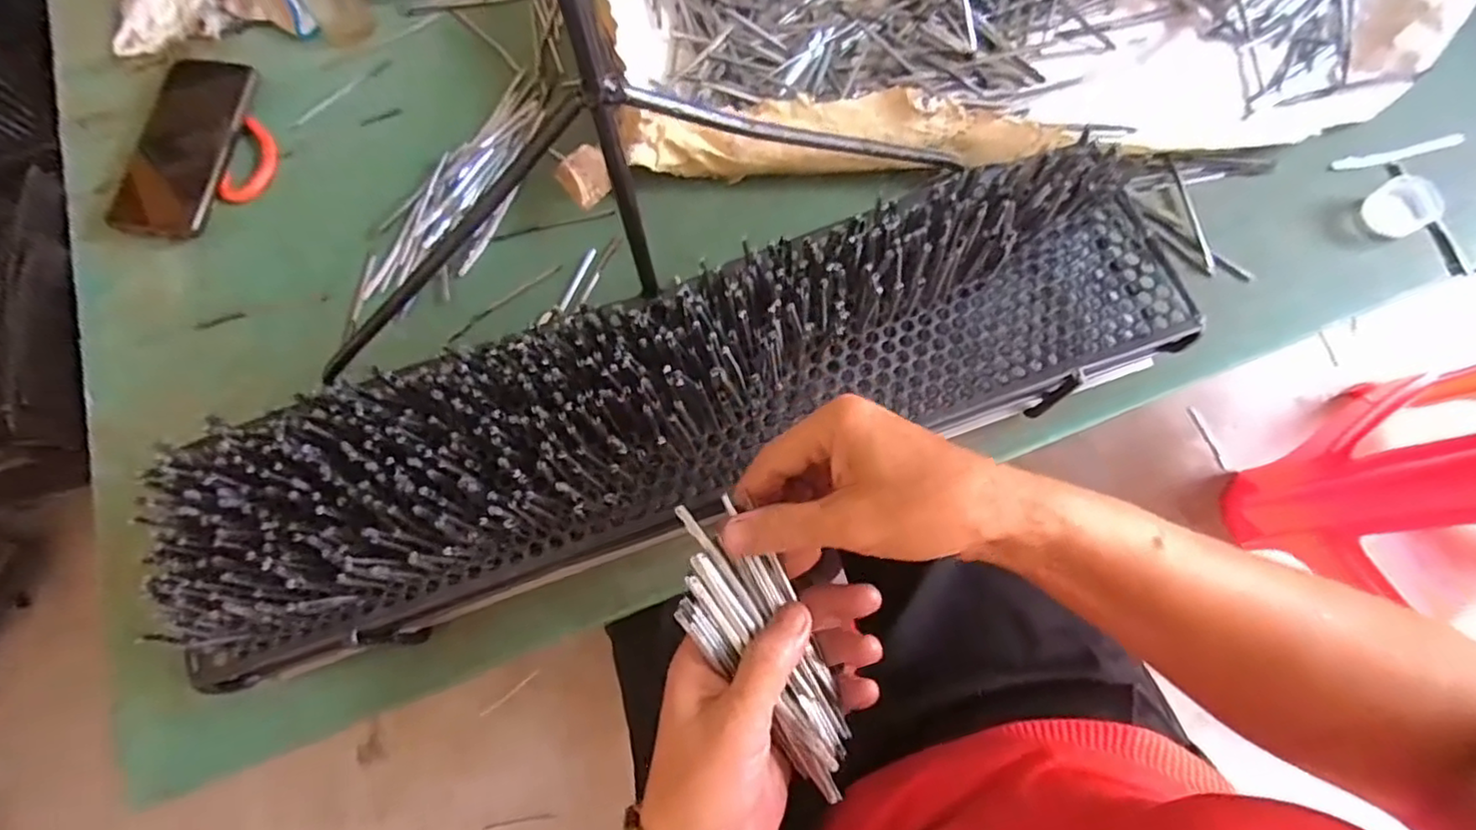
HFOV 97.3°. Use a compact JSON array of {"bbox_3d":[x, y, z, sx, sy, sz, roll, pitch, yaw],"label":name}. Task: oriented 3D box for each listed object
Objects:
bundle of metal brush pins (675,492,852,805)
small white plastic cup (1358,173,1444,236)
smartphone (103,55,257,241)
[{"bbox_3d":[0.012,0.105,0.291,0.048,0.017,0.137,-29,85,-6],"label":"bundle of metal brush pins"},{"bbox_3d":[0.496,-0.156,0.485,0.041,0.019,0.041,-1,74,2],"label":"small white plastic cup"},{"bbox_3d":[-0.447,-0.221,0.526,0.066,0.011,0.165,8,72,-11],"label":"smartphone"}]

